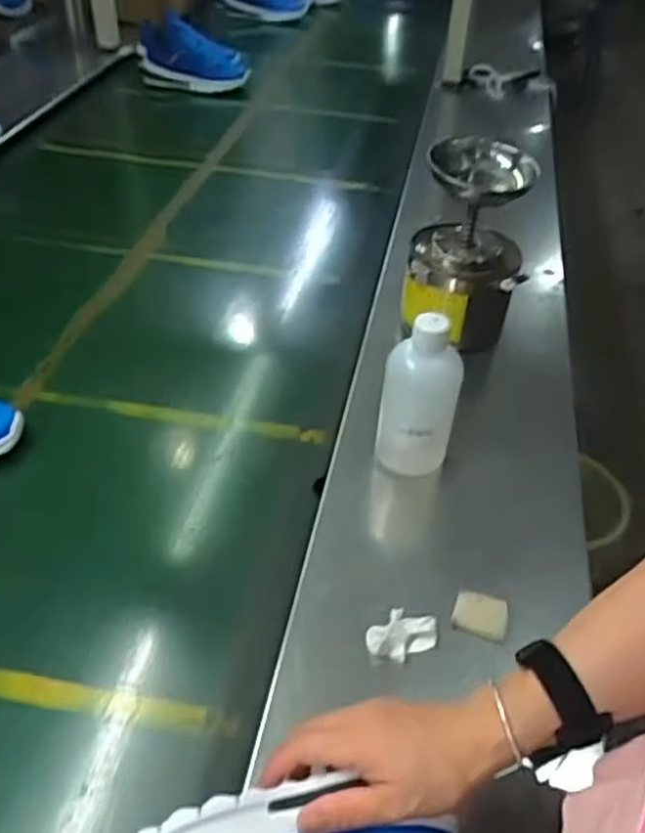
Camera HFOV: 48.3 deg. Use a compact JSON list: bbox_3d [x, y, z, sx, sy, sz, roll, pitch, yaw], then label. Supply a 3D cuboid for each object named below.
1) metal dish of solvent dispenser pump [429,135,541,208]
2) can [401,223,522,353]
[{"bbox_3d":[0.190,-0.293,0.870,0.121,0.052,0.121,-6,43,-10],"label":"metal dish of solvent dispenser pump"},{"bbox_3d":[0.182,-0.174,0.959,0.142,0.120,0.130,8,42,5],"label":"can"}]

